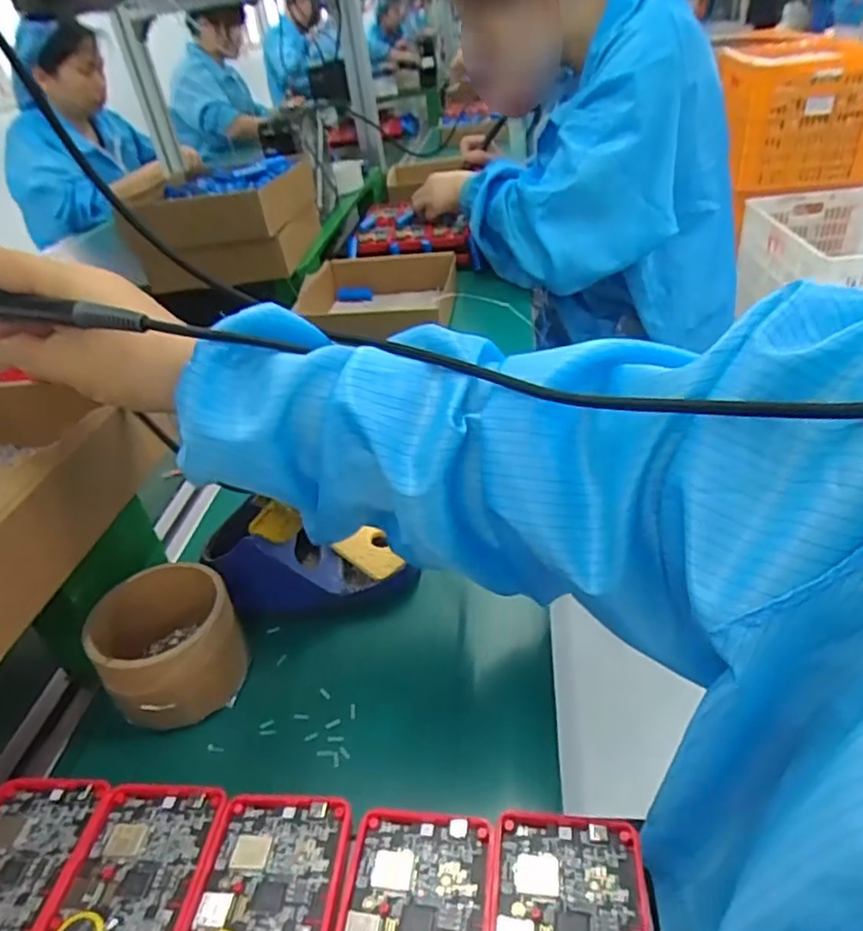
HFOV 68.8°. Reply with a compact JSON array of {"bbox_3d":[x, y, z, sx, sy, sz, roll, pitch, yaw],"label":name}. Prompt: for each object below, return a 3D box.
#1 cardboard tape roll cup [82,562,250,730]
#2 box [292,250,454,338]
[{"bbox_3d":[-0.167,0.115,0.402,0.080,0.063,0.083,-5,36,4],"label":"cardboard tape roll cup"},{"bbox_3d":[-0.073,-0.228,0.857,0.210,0.058,0.184,-3,37,6],"label":"box"}]

